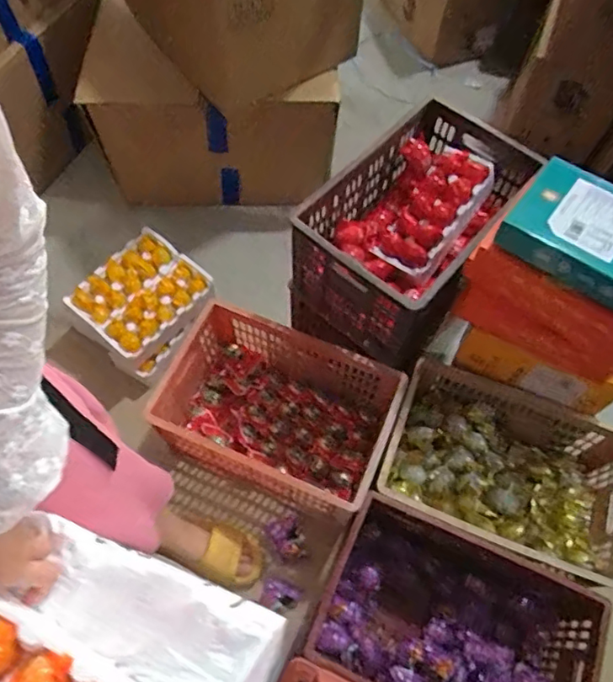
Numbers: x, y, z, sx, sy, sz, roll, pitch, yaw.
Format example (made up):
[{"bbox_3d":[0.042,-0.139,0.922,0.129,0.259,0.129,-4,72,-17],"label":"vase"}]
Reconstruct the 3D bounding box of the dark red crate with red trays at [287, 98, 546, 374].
[{"bbox_3d":[0.215,-0.231,1.227,0.333,0.286,0.488,32,67,14],"label":"dark red crate with red trays"}]

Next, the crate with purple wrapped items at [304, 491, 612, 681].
[{"bbox_3d":[0.278,0.547,1.075,0.483,0.217,0.311,22,65,10],"label":"crate with purple wrapped items"}]

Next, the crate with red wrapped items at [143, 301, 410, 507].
[{"bbox_3d":[-0.065,0.155,1.245,0.482,0.213,0.317,21,64,9],"label":"crate with red wrapped items"}]

